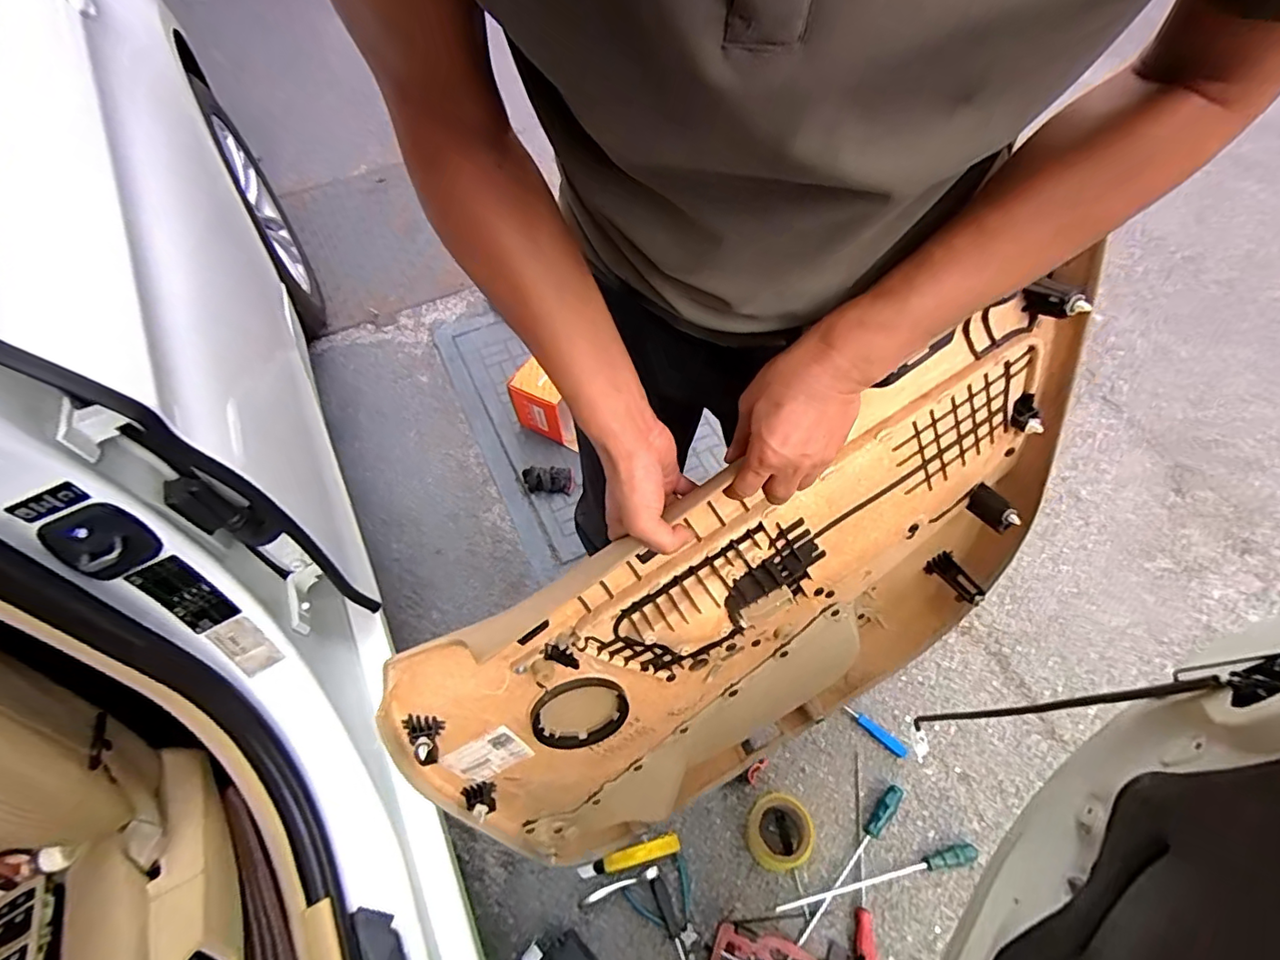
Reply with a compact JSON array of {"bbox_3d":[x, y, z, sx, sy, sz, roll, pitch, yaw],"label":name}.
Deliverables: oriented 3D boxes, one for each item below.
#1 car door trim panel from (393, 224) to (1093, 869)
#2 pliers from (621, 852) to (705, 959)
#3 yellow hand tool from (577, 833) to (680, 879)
[{"bbox_3d":[0.126,0.177,0.666,0.788,0.582,0.083,-27,43,-4],"label":"car door trim panel"},{"bbox_3d":[0.051,0.743,0.952,0.113,0.014,0.147,-22,62,-11],"label":"pliers"},{"bbox_3d":[-0.018,0.666,0.989,0.181,0.017,0.031,-14,60,-7],"label":"yellow hand tool"}]

